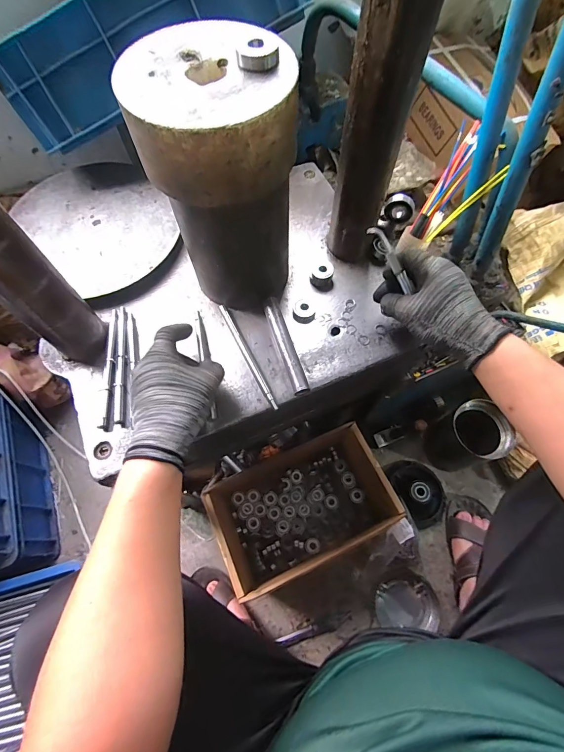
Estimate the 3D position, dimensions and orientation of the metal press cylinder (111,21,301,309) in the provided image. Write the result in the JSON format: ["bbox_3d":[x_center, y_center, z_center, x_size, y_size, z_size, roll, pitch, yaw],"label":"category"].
[{"bbox_3d":[-0.057,-0.189,0.388,0.126,0.243,0.133,0,66,1],"label":"metal press cylinder"}]

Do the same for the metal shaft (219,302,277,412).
[{"bbox_3d":[-0.044,-0.027,0.461,0.011,0.008,0.161,-25,68,-10],"label":"metal shaft"}]

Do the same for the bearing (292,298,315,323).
[{"bbox_3d":[0.030,-0.090,0.488,0.030,0.012,0.037,-5,66,-1],"label":"bearing"}]

